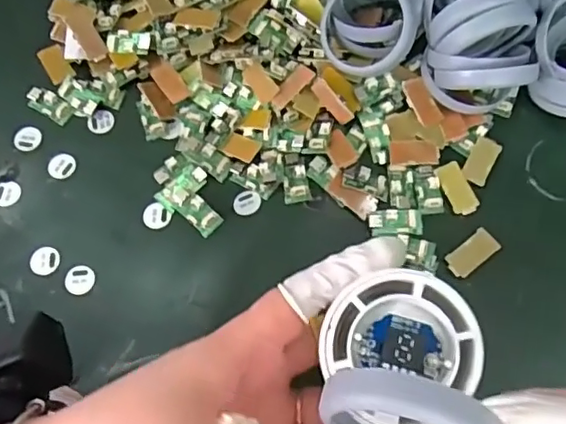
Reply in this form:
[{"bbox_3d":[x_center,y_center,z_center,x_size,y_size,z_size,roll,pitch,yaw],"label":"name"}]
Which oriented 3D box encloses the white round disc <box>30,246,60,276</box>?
[{"bbox_3d":[-0.142,0.029,0.340,0.016,0.004,0.017,-1,70,1],"label":"white round disc"}]

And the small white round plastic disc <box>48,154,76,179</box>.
[{"bbox_3d":[-0.143,-0.030,0.369,0.017,0.004,0.017,-1,70,1],"label":"small white round plastic disc"}]

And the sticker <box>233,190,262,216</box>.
[{"bbox_3d":[-0.022,-0.006,0.347,0.016,0.004,0.017,-1,70,1],"label":"sticker"}]

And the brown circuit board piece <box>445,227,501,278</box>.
[{"bbox_3d":[0.111,0.024,0.332,0.033,0.004,0.016,-36,73,-11],"label":"brown circuit board piece"}]

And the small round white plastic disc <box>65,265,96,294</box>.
[{"bbox_3d":[-0.120,0.040,0.337,0.016,0.004,0.017,-1,70,1],"label":"small round white plastic disc"}]

